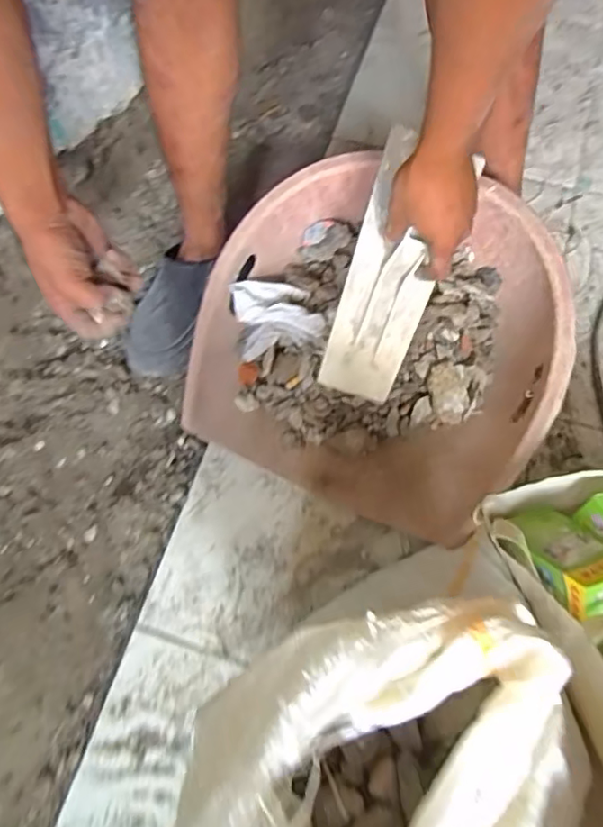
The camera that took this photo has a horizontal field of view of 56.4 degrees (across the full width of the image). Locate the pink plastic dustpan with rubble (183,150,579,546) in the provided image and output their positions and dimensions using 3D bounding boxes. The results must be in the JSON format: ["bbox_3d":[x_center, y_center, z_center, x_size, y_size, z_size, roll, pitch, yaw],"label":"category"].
[{"bbox_3d":[0.088,-0.088,0.694,0.428,0.179,0.373,24,70,10],"label":"pink plastic dustpan with rubble"}]

